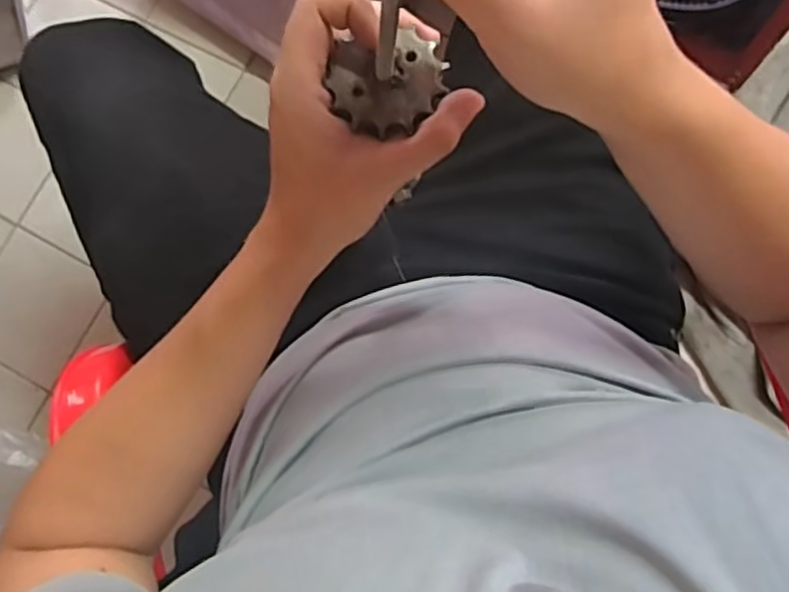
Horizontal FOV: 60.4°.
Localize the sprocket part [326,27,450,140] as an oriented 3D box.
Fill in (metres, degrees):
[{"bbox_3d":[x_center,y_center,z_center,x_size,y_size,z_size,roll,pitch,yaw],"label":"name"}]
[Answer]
[{"bbox_3d":[-0.003,-0.096,0.306,0.049,0.006,0.045,-13,80,2],"label":"sprocket part"}]

